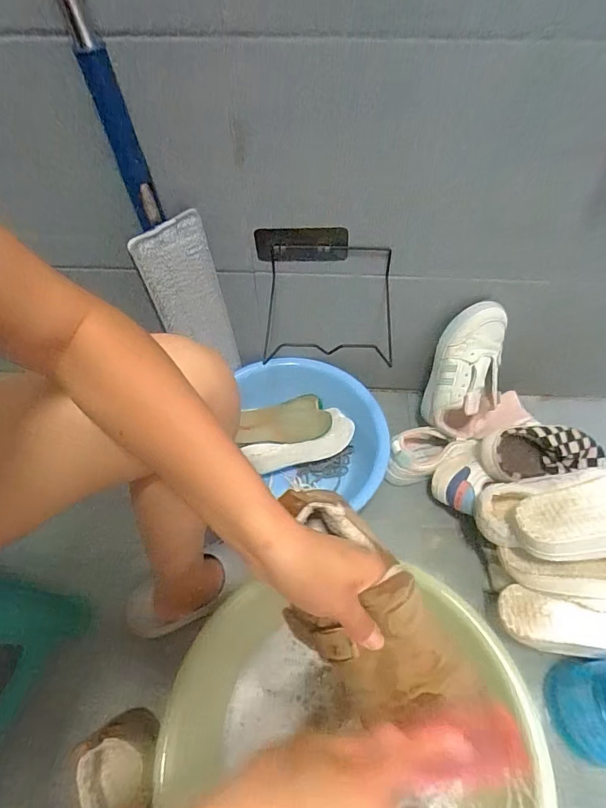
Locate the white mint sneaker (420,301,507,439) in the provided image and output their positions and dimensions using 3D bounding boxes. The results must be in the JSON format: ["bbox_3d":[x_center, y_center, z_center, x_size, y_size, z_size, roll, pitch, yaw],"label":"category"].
[{"bbox_3d":[0.273,-0.051,0.717,0.114,0.227,0.080,12,25,9],"label":"white mint sneaker"}]

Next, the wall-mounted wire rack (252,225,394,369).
[{"bbox_3d":[0.043,-0.162,0.711,0.231,0.265,0.028,7,57,6],"label":"wall-mounted wire rack"}]

